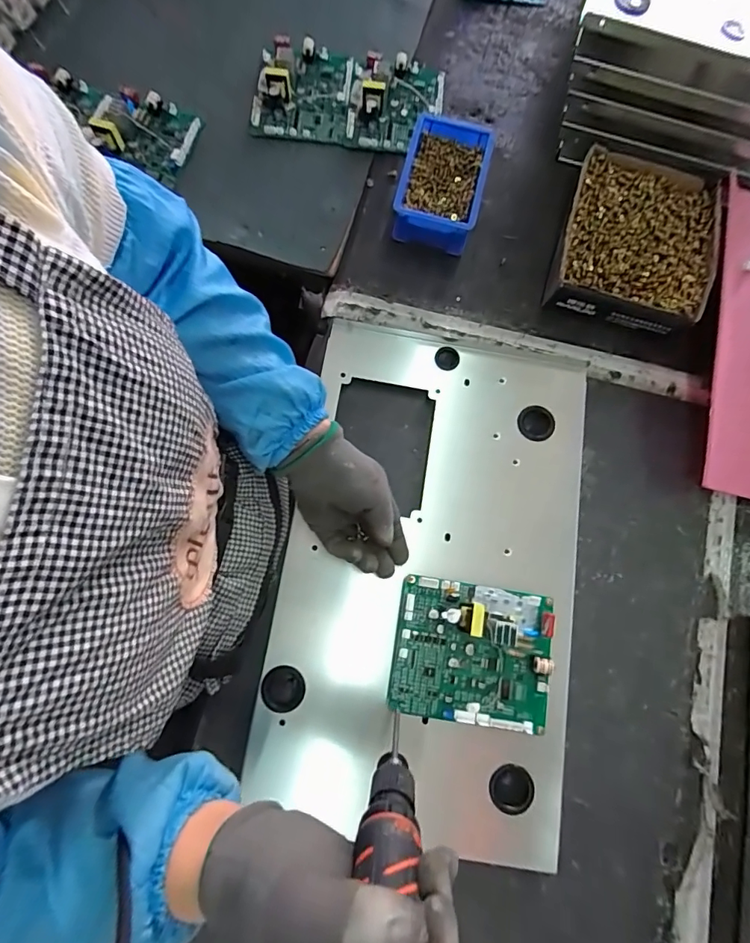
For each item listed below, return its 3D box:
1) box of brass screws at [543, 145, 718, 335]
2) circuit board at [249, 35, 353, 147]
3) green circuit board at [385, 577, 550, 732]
[{"bbox_3d":[0.317,-0.278,0.564,0.183,0.045,0.215,20,77,3],"label":"box of brass screws"},{"bbox_3d":[-0.098,-0.519,0.627,0.130,0.037,0.143,5,76,0],"label":"circuit board"},{"bbox_3d":[0.094,0.172,0.437,0.147,0.034,0.124,10,76,1],"label":"green circuit board"}]

